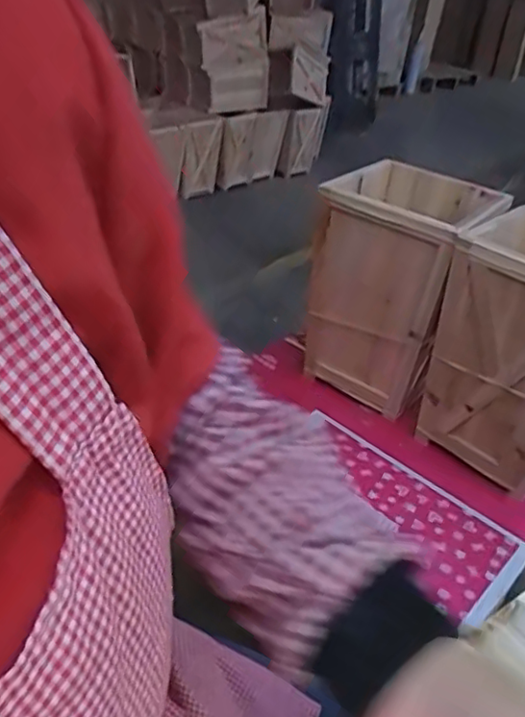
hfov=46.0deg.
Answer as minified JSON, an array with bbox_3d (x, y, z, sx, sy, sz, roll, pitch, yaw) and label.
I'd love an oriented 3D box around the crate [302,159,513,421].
[{"bbox_3d":[0.240,-0.137,1.126,0.251,0.357,0.278,26,39,25],"label":"crate"}]

